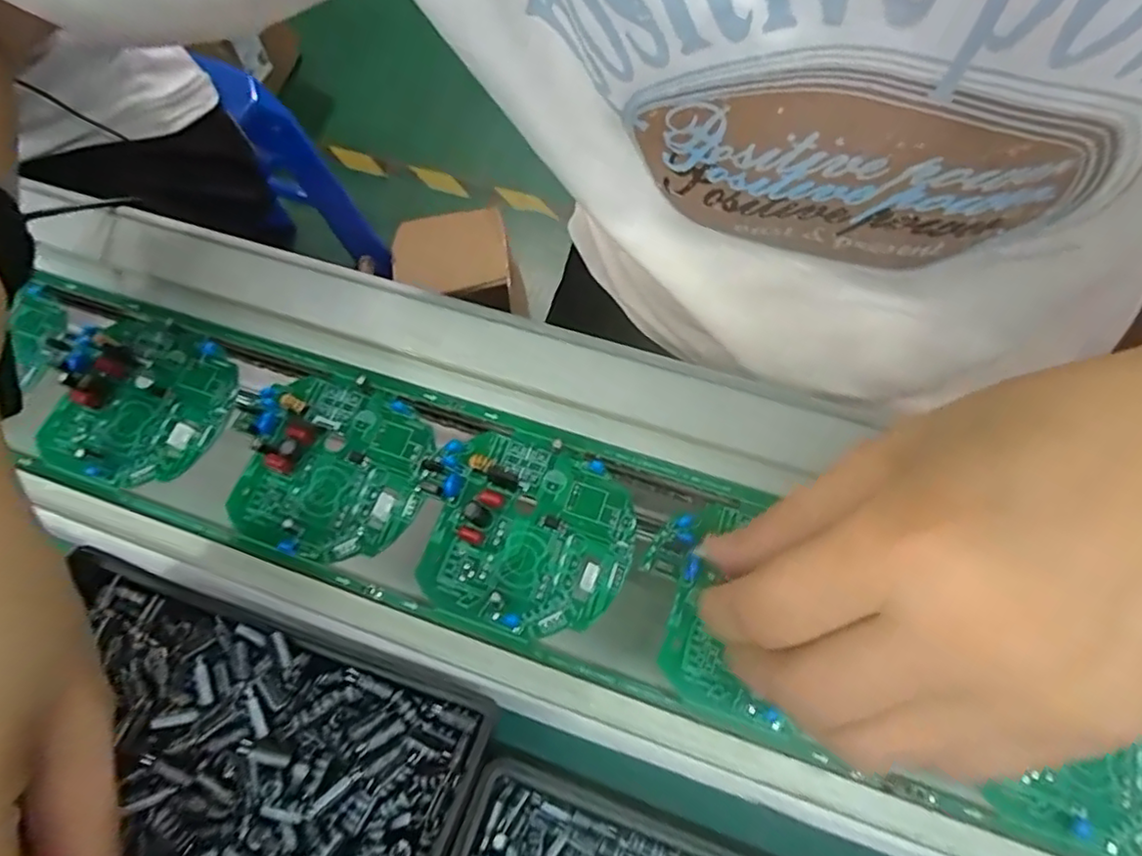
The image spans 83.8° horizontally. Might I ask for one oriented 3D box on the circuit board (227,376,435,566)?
[{"bbox_3d":[-0.107,0.016,0.286,0.083,0.015,0.081,12,66,8],"label":"circuit board"}]

